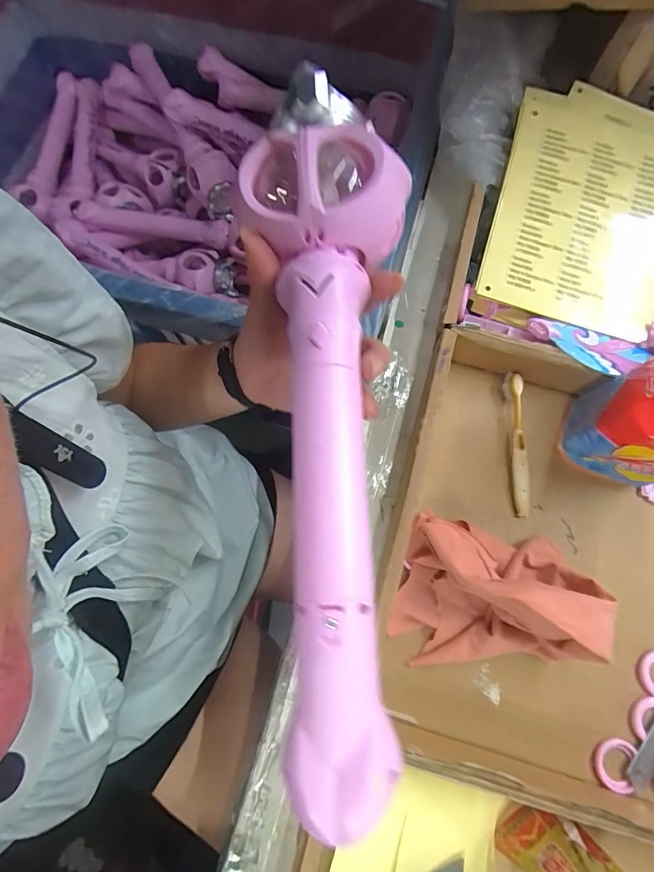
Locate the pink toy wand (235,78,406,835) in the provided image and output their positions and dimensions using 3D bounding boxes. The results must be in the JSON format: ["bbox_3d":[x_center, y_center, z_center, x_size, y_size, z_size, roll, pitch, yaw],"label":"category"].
[{"bbox_3d":[0.001,-0.017,0.214,0.081,0.034,0.350,-2,79,0],"label":"pink toy wand"}]

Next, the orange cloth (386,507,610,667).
[{"bbox_3d":[0.136,0.135,0.347,0.148,0.085,0.114,13,75,4],"label":"orange cloth"}]

